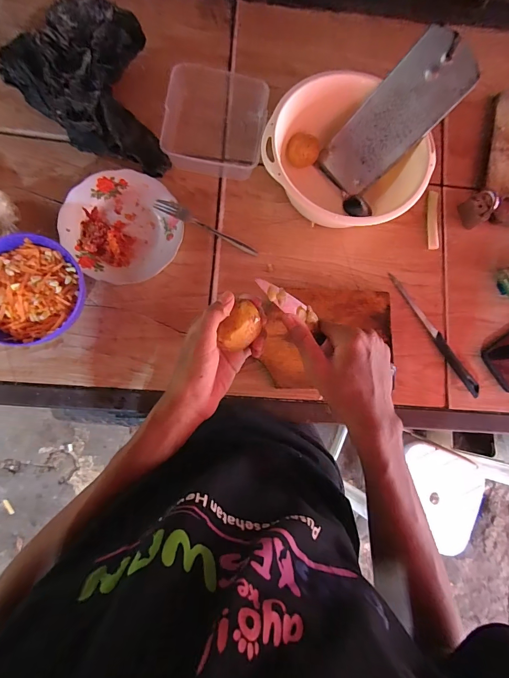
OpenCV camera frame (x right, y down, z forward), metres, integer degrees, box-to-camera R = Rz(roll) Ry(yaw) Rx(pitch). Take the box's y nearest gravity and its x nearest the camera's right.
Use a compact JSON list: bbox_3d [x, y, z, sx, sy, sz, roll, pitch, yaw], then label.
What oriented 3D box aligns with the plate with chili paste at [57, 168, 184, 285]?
[{"bbox_3d":[-0.207,-0.176,0.547,0.169,0.034,0.176,1,83,-5],"label":"plate with chili paste"}]

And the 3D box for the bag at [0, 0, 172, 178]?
[{"bbox_3d":[-0.259,-0.379,0.527,0.215,0.114,0.288,-12,84,-6],"label":"bag"}]

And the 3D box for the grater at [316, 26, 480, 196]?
[{"bbox_3d":[0.211,-0.340,0.539,0.105,0.235,0.016,53,37,3],"label":"grater"}]

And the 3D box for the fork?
[{"bbox_3d":[-0.076,-0.181,0.568,0.175,0.021,0.021,23,81,-16],"label":"fork"}]

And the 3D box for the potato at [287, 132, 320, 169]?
[{"bbox_3d":[0.080,-0.313,0.585,0.052,0.044,0.050,15,82,-3],"label":"potato"}]

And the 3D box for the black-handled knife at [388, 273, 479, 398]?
[{"bbox_3d":[0.303,-0.012,0.575,0.022,0.018,0.238,-31,86,-8],"label":"black-handled knife"}]

